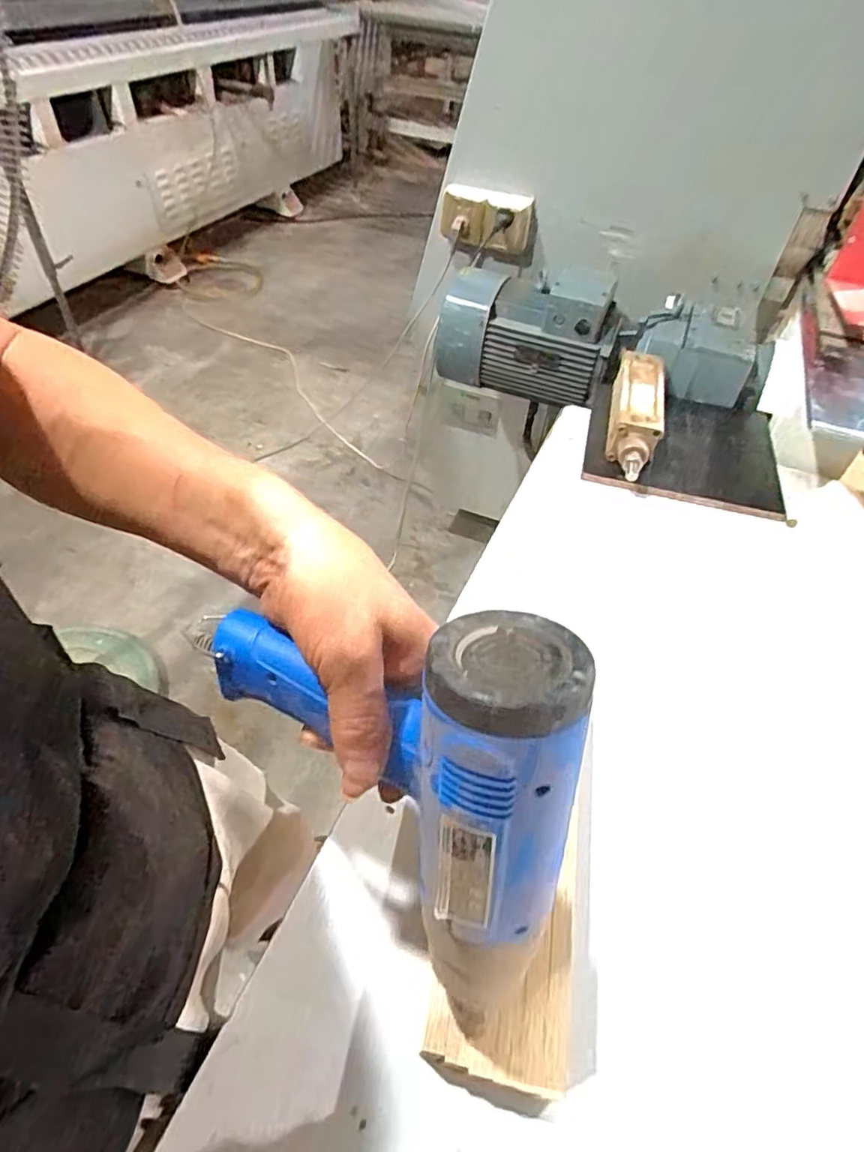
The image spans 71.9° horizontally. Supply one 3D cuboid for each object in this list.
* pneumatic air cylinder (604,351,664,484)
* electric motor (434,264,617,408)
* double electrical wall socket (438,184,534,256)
[{"bbox_3d":[0.291,-0.232,0.858,0.066,0.082,0.254,13,48,7],"label":"pneumatic air cylinder"},{"bbox_3d":[0.174,-0.454,1.078,0.294,0.209,0.164,17,49,11],"label":"electric motor"},{"bbox_3d":[0.098,-0.668,1.127,0.172,0.092,0.042,14,48,9],"label":"double electrical wall socket"}]

